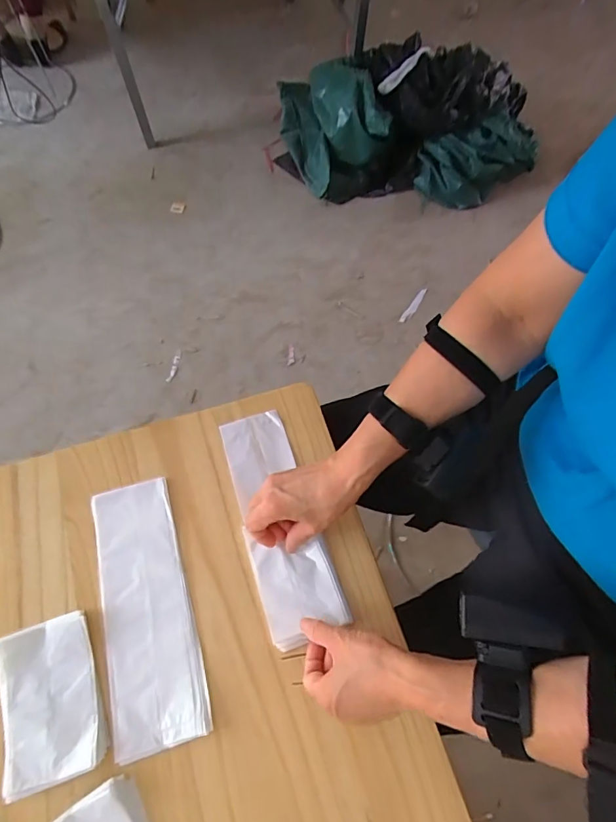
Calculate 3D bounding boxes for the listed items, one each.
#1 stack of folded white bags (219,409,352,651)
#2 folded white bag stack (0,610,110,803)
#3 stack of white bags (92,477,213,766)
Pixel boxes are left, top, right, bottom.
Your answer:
[{"bbox_3d":[-0.031,0.114,0.477,0.080,0.014,0.244,-14,65,-8],"label":"stack of folded white bags"},{"bbox_3d":[-0.238,0.263,0.403,0.082,0.016,0.130,-17,69,-9],"label":"folded white bag stack"},{"bbox_3d":[-0.163,0.194,0.443,0.085,0.014,0.245,-14,68,-8],"label":"stack of white bags"}]

